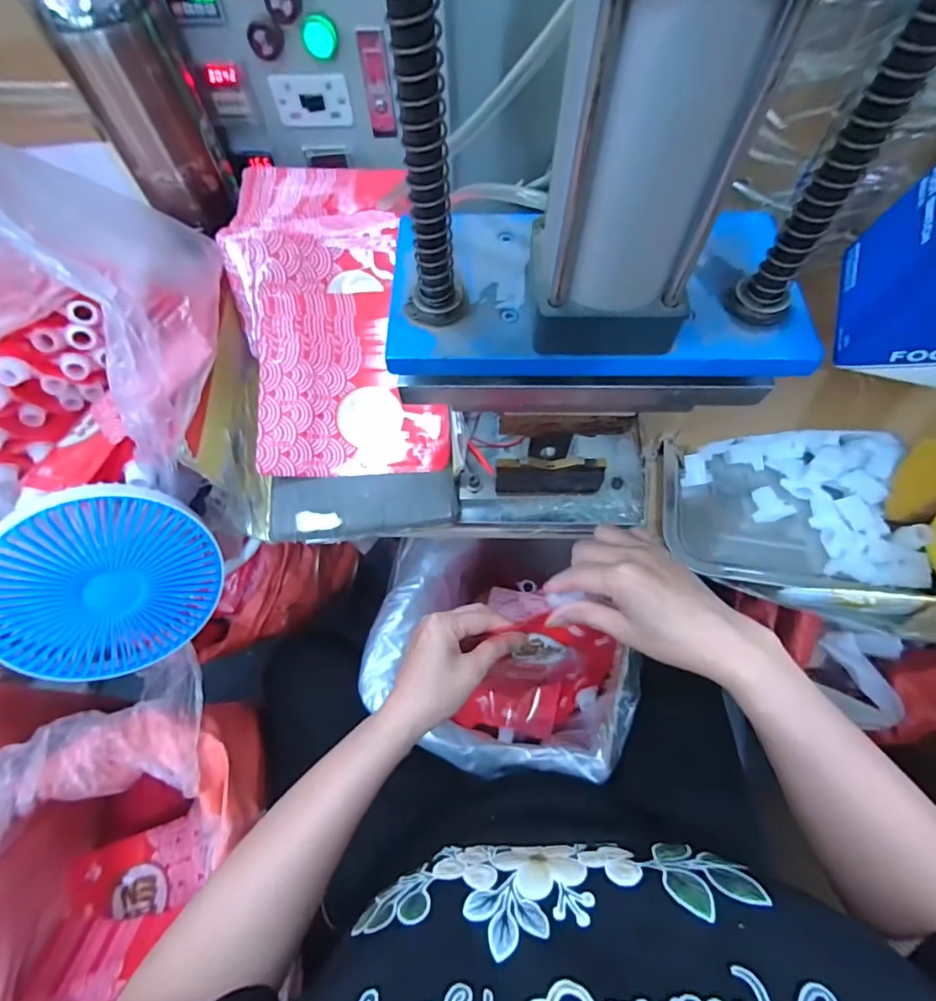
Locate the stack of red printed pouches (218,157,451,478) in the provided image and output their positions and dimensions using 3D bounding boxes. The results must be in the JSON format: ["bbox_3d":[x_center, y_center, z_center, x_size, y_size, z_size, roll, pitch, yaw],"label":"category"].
[{"bbox_3d":[-0.134,-0.178,0.488,0.181,0.034,0.325,-12,83,-4],"label":"stack of red printed pouches"}]

